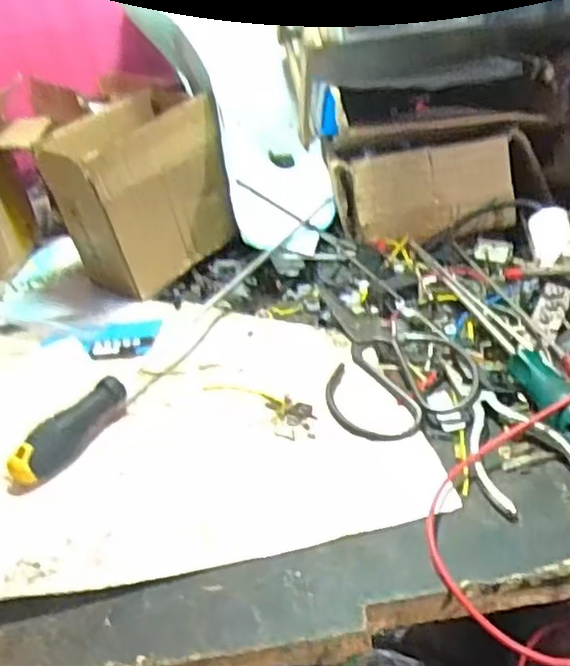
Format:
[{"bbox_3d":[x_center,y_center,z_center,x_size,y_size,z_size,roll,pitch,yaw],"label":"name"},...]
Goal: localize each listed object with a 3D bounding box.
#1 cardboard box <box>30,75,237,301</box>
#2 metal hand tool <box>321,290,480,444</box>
[{"bbox_3d":[-0.140,-0.132,0.675,0.150,0.151,0.100,-29,36,-32],"label":"cardboard box"},{"bbox_3d":[0.076,0.012,0.528,0.098,0.020,0.186,-9,30,-2],"label":"metal hand tool"}]

